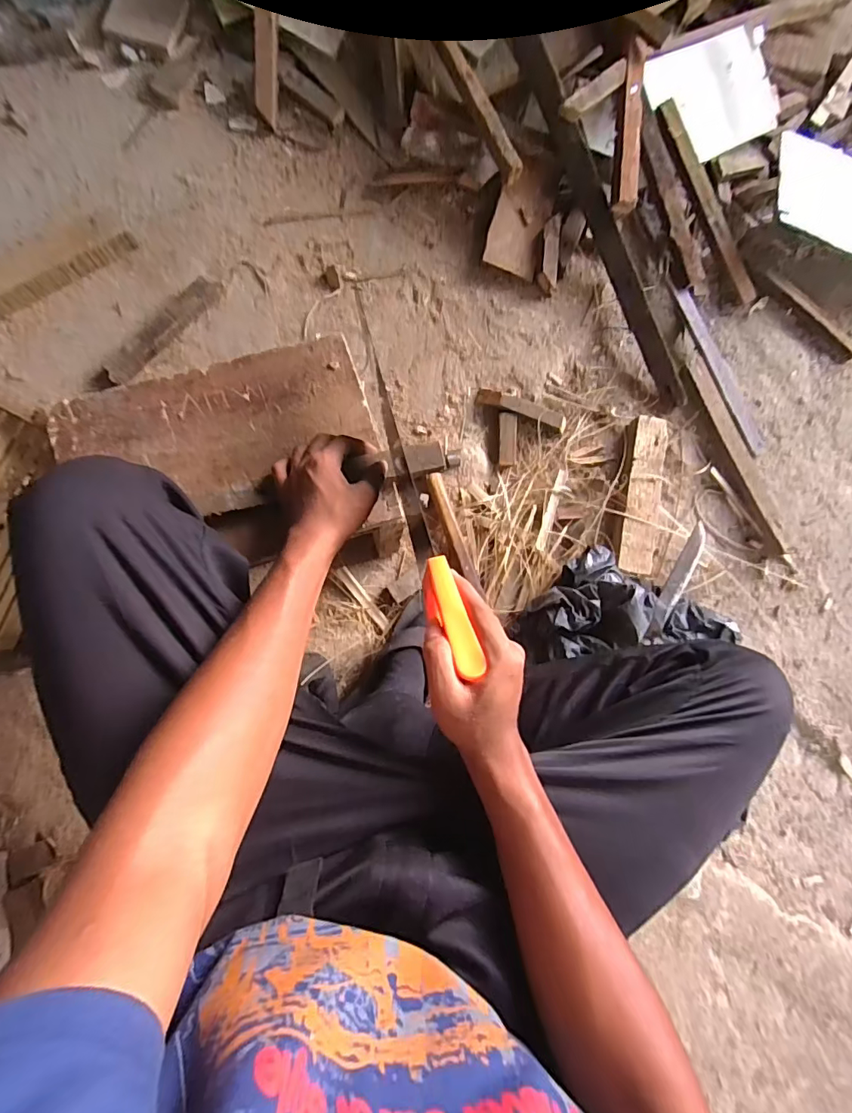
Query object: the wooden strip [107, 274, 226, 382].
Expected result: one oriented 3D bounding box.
[{"bbox_3d":[-0.404,-0.352,0.746,0.040,0.020,0.216,39,82,1],"label":"wooden strip"}]

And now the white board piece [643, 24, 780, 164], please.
[{"bbox_3d":[0.489,-0.780,0.818,0.240,0.008,0.173,-29,99,-8],"label":"white board piece"}]

